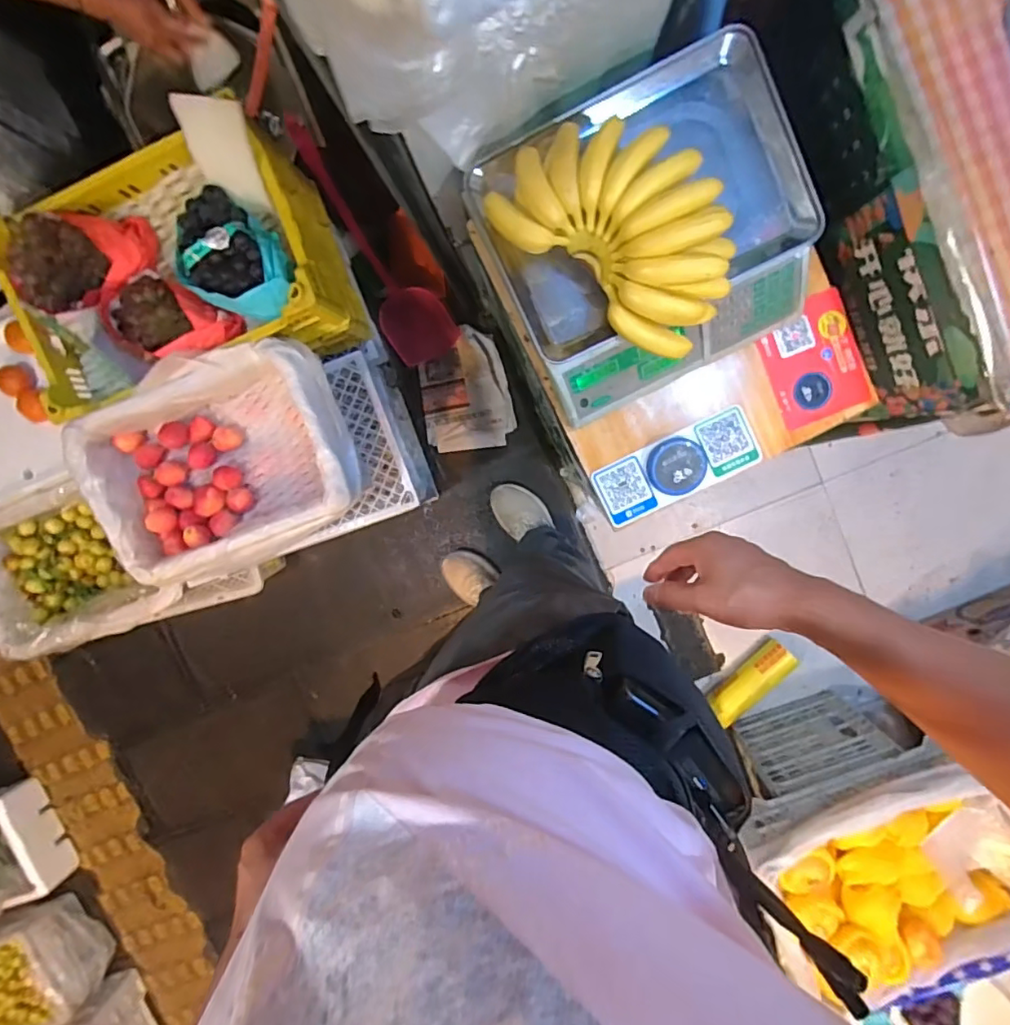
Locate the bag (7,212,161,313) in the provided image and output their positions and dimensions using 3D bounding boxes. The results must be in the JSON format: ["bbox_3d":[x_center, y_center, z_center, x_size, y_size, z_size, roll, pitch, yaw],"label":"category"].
[{"bbox_3d":[-0.608,-0.360,0.795,0.184,0.095,0.125,-6,98,4],"label":"bag"}]

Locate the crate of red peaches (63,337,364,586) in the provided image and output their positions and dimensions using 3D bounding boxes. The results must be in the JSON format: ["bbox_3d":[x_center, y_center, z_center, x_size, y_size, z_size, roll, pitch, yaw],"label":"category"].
[{"bbox_3d":[-0.436,-0.074,0.871,0.401,0.121,0.299,-21,96,6],"label":"crate of red peaches"}]

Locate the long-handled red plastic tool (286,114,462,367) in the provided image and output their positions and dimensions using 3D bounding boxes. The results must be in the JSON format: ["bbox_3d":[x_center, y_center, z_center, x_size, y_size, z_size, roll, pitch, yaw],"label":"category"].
[{"bbox_3d":[-0.266,-0.537,1.166,0.152,0.048,0.507,-28,134,7],"label":"long-handled red plastic tool"}]

